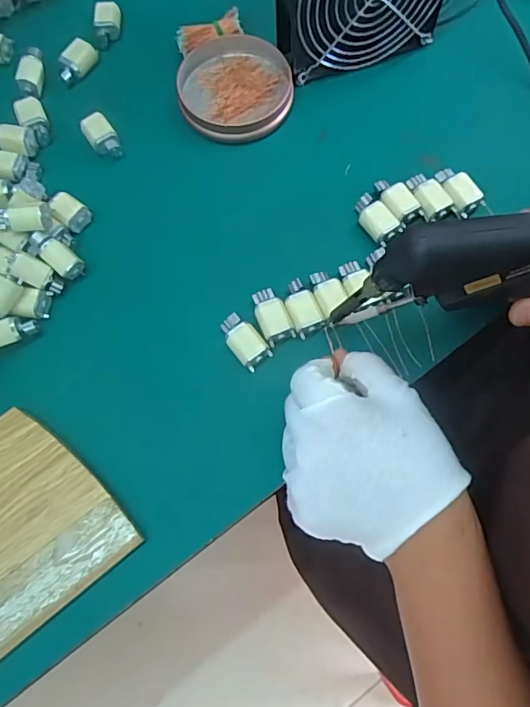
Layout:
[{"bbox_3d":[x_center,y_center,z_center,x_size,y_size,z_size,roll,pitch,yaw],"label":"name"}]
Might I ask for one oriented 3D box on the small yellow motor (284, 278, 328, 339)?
[{"bbox_3d":[0.025,-0.032,0.326,0.020,0.011,0.038,-20,75,-5],"label":"small yellow motor"}]

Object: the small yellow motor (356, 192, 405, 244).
[{"bbox_3d":[0.079,-0.095,0.348,0.019,0.017,0.038,-35,77,-9],"label":"small yellow motor"}]

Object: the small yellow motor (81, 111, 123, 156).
[{"bbox_3d":[-0.127,-0.168,0.377,0.021,0.016,0.032,-34,77,-8],"label":"small yellow motor"}]

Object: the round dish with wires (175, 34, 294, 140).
[{"bbox_3d":[-0.023,-0.211,0.387,0.087,0.016,0.091,0,74,1],"label":"round dish with wires"}]

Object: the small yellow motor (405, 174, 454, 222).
[{"bbox_3d":[0.117,-0.113,0.352,0.021,0.019,0.038,-24,75,-6],"label":"small yellow motor"}]

